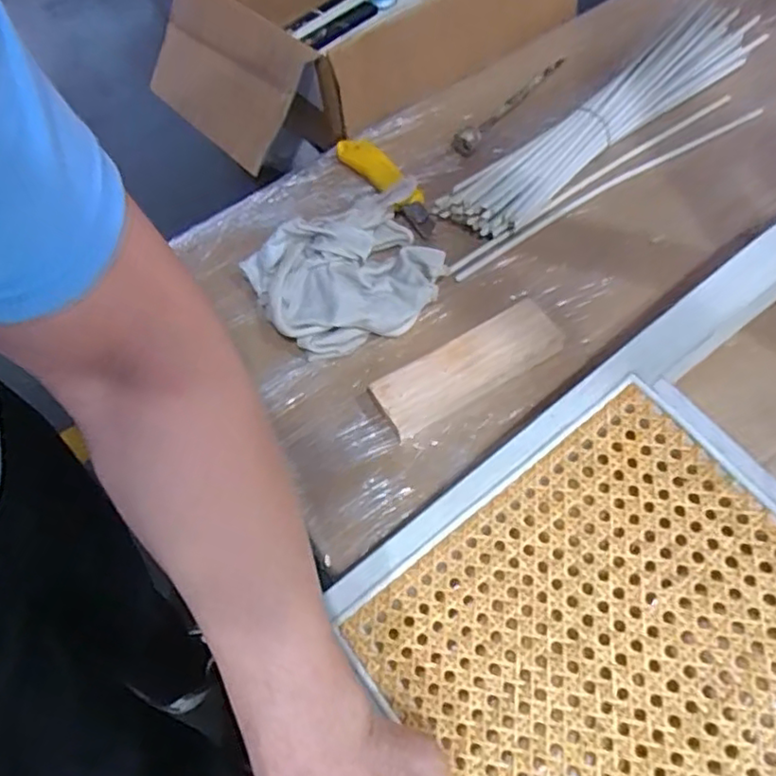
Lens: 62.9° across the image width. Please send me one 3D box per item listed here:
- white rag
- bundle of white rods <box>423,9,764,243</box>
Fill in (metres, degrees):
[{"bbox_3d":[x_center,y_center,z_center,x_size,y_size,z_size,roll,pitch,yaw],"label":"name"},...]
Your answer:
[{"bbox_3d":[-0.033,-0.111,0.605,0.175,0.057,0.152,-28,58,-11],"label":"white rag"},{"bbox_3d":[0.236,-0.296,0.675,0.438,0.058,0.097,-36,57,-9],"label":"bundle of white rods"}]

